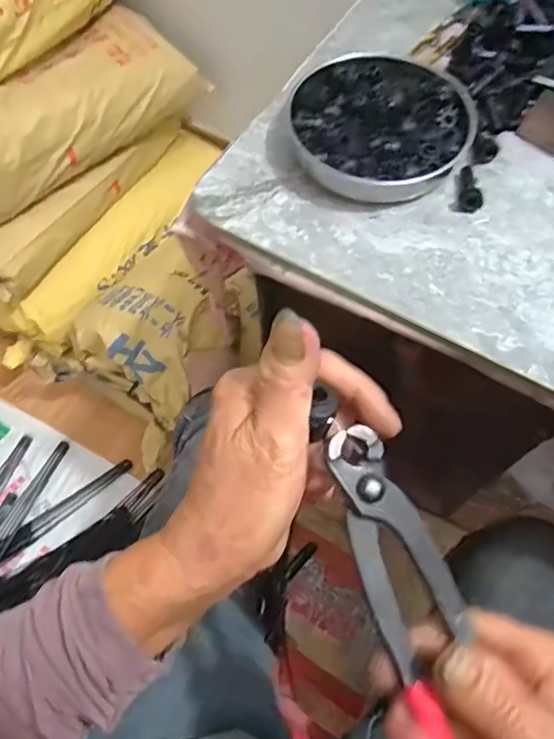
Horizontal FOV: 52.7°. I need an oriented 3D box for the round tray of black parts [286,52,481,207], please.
[{"bbox_3d":[0.083,-0.191,0.435,0.141,0.030,0.133,-1,65,2],"label":"round tray of black parts"}]

